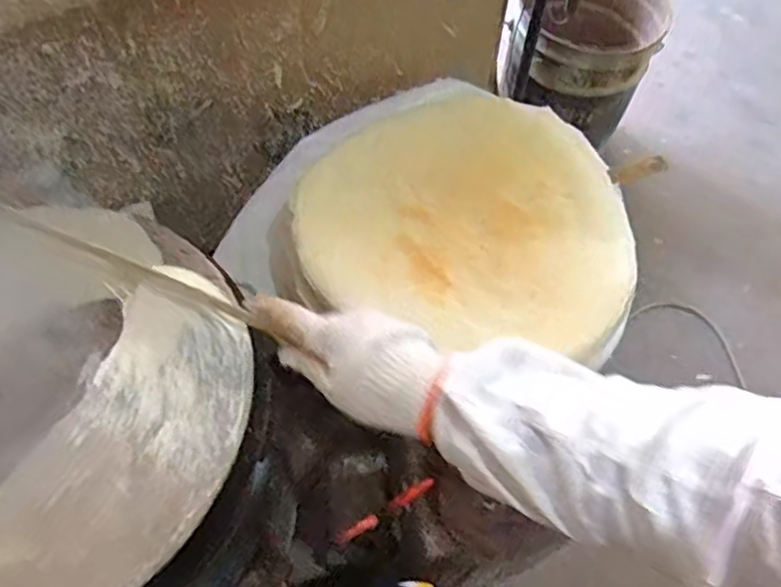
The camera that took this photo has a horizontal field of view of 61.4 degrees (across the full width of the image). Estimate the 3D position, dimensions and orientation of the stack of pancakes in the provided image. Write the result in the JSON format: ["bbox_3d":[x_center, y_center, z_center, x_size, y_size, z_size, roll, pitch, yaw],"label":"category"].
[{"bbox_3d":[0.088,-0.093,0.755,0.377,0.060,0.382,12,60,5],"label":"stack of pancakes"}]

